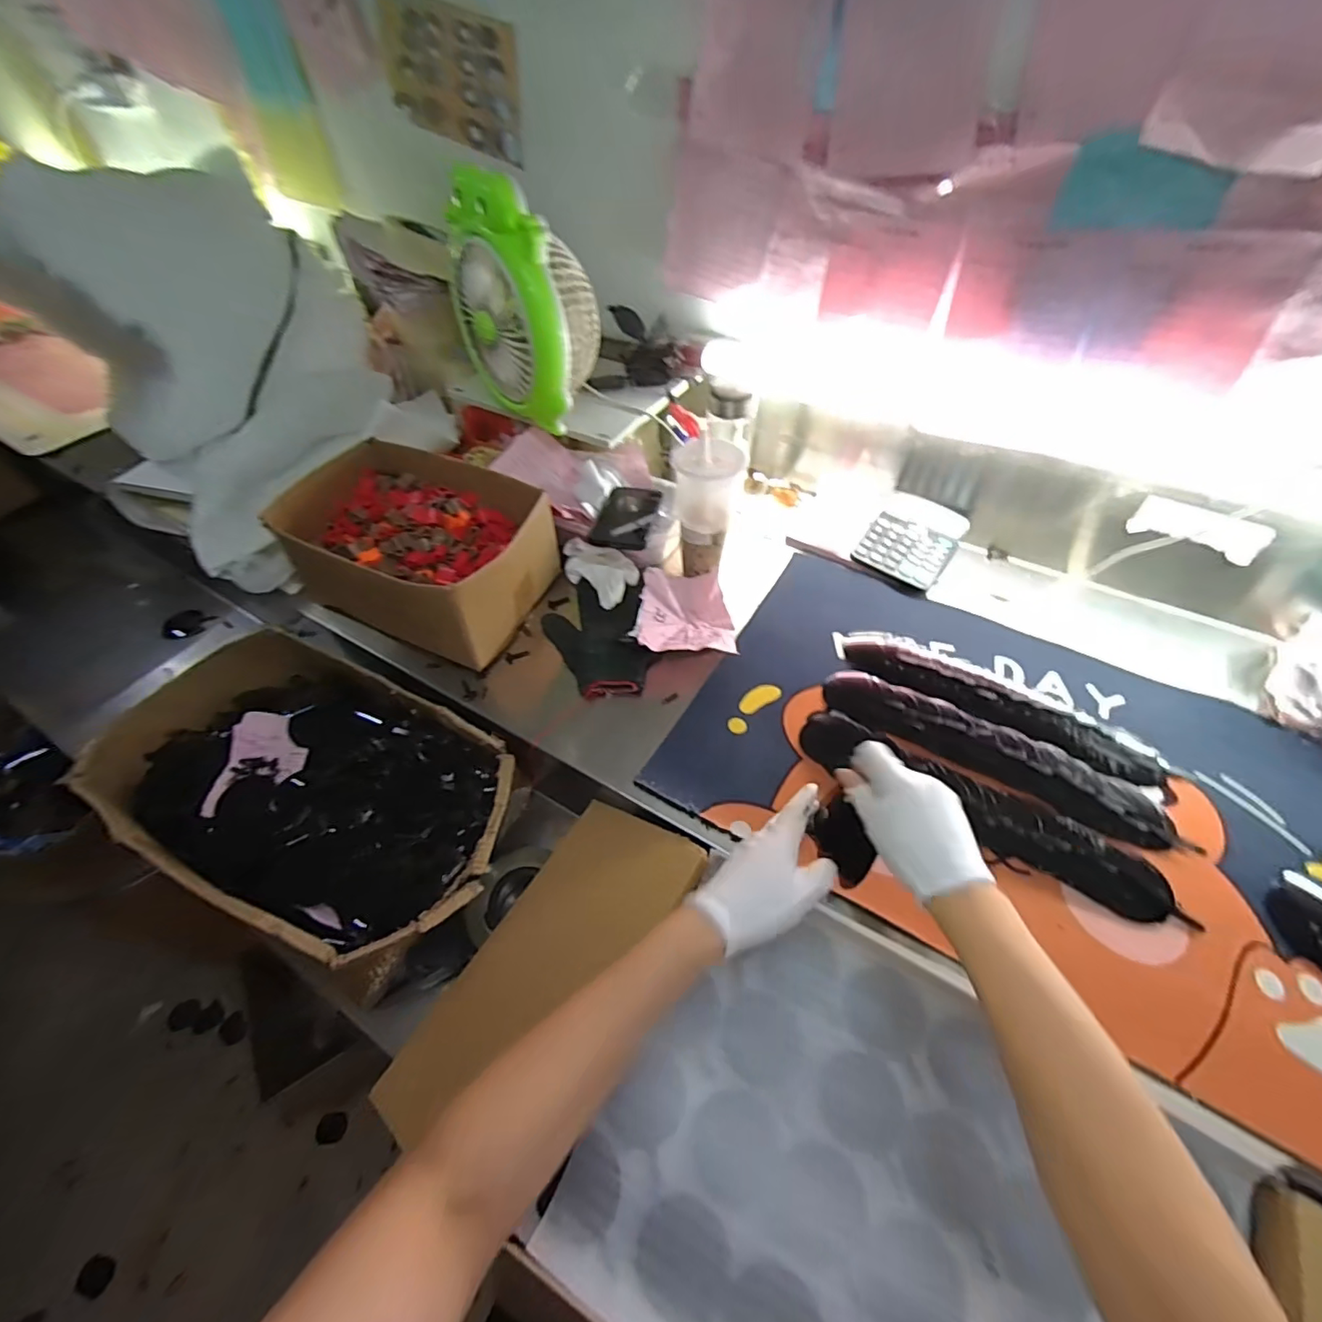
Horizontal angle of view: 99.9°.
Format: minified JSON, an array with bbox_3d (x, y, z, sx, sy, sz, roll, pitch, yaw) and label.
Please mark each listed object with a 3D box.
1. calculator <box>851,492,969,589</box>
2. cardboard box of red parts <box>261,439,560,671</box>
[{"bbox_3d":[0.358,-0.176,0.793,0.117,0.021,0.151,30,64,22],"label":"calculator"},{"bbox_3d":[-0.315,-0.156,0.734,0.329,0.112,0.217,21,54,17],"label":"cardboard box of red parts"}]

